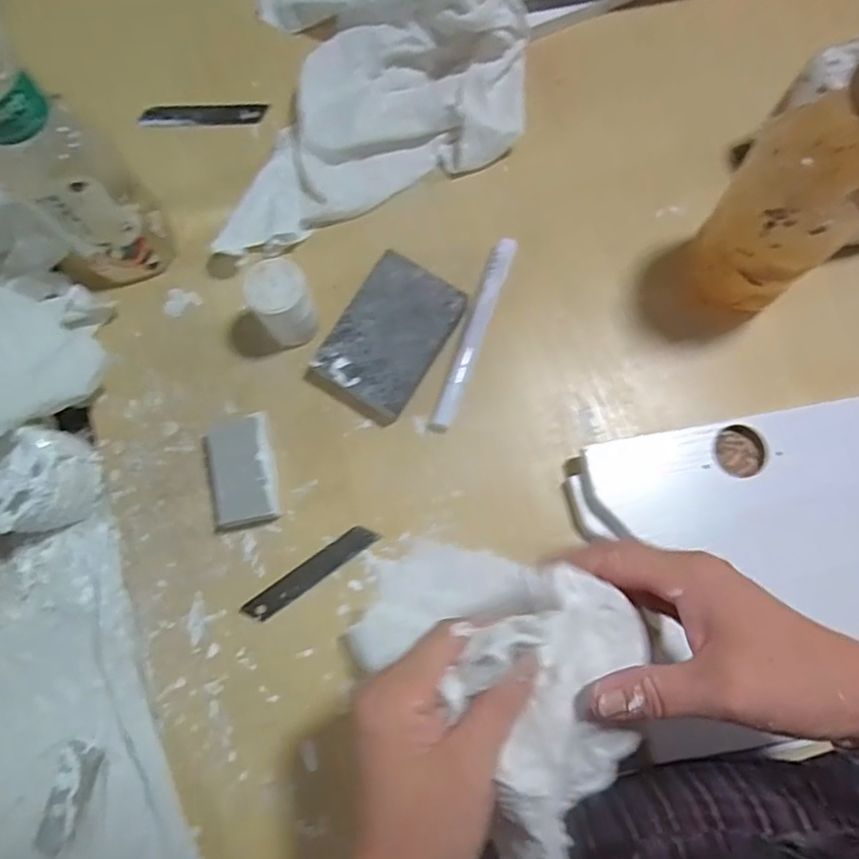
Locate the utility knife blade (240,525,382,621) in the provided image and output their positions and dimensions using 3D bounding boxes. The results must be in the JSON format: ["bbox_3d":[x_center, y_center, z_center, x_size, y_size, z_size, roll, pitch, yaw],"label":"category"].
[{"bbox_3d":[-0.079,0.095,0.429,0.097,0.004,0.018,-36,80,-5],"label":"utility knife blade"}]

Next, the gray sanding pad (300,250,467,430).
[{"bbox_3d":[-0.028,-0.063,0.451,0.070,0.028,0.104,33,82,7],"label":"gray sanding pad"}]

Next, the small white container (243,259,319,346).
[{"bbox_3d":[-0.096,-0.083,0.435,0.037,0.069,0.036,0,79,1],"label":"small white container"}]

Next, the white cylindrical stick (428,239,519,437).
[{"bbox_3d":[0.032,-0.067,0.450,0.017,0.018,0.145,20,80,5],"label":"white cylindrical stick"}]

